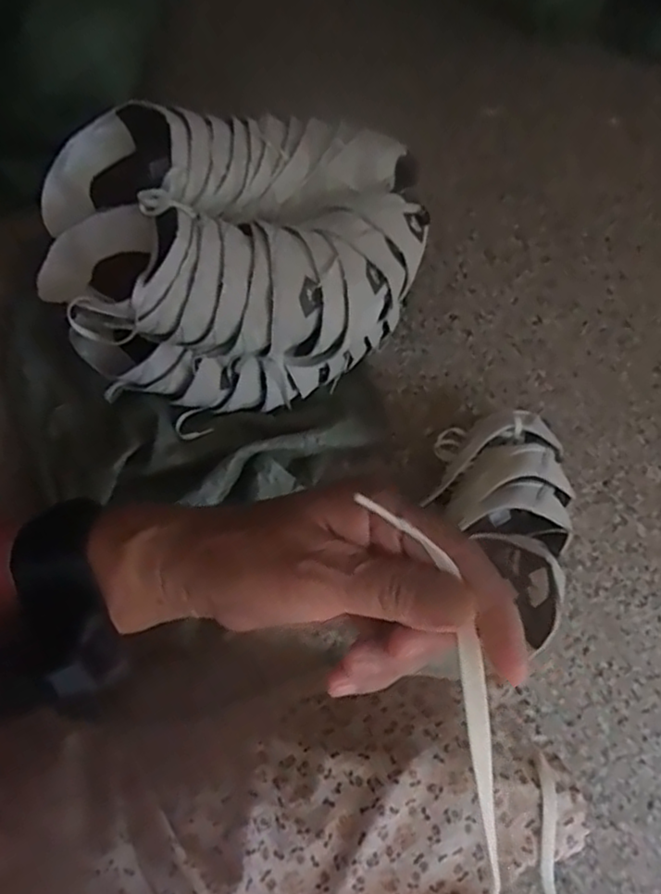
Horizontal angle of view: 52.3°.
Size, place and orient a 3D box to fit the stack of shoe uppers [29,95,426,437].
[{"bbox_3d":[-0.125,-0.253,0.881,0.464,0.232,0.352,-16,66,-9],"label":"stack of shoe uppers"}]

